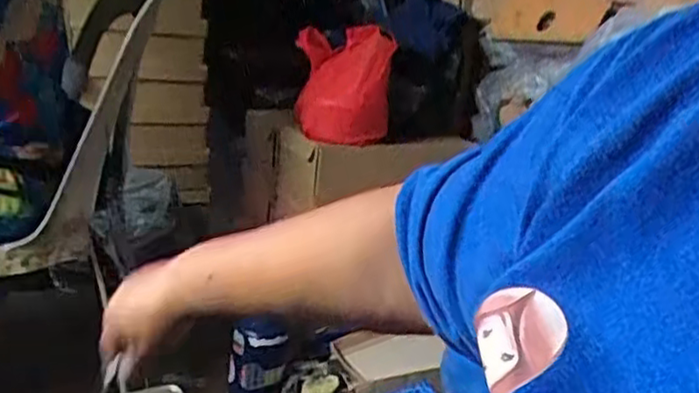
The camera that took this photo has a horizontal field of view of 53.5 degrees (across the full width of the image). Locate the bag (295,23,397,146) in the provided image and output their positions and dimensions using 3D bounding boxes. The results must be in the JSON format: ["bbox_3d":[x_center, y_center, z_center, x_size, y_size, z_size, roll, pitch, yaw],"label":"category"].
[{"bbox_3d":[-0.008,-0.181,1.119,0.148,0.178,0.198,6,18,-3],"label":"bag"}]

